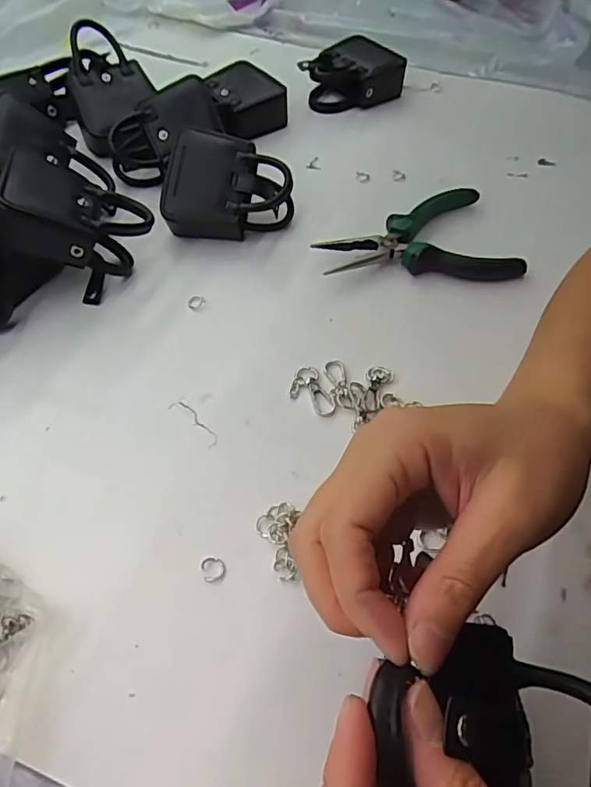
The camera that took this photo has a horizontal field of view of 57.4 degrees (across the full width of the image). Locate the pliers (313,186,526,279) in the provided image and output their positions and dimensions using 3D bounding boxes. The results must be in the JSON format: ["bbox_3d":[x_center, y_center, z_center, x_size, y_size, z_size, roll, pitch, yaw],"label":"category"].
[{"bbox_3d":[0.094,-0.125,0.432,0.151,0.026,0.092,-5,56,-6],"label":"pliers"}]

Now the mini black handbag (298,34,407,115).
[{"bbox_3d":[0.062,-0.323,0.557,0.080,0.045,0.103,30,60,17],"label":"mini black handbag"}]

